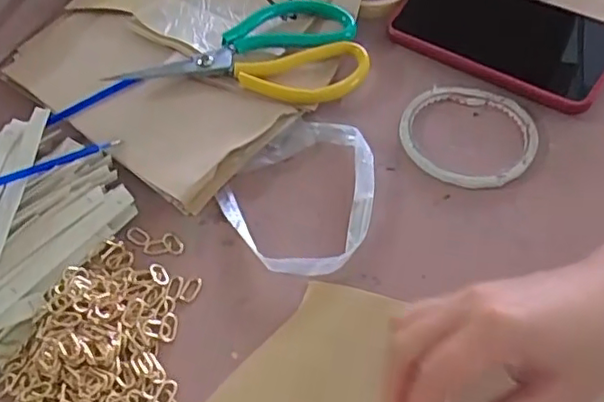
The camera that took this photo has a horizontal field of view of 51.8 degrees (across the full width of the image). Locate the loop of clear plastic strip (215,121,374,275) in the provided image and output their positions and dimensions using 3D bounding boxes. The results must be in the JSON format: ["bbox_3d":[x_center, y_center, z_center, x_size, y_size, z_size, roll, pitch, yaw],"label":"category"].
[{"bbox_3d":[0.006,-0.005,0.419,0.100,0.013,0.115,36,67,24],"label":"loop of clear plastic strip"}]

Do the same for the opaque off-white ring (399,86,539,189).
[{"bbox_3d":[0.118,-0.047,0.443,0.093,0.008,0.086,-2,57,3],"label":"opaque off-white ring"}]

